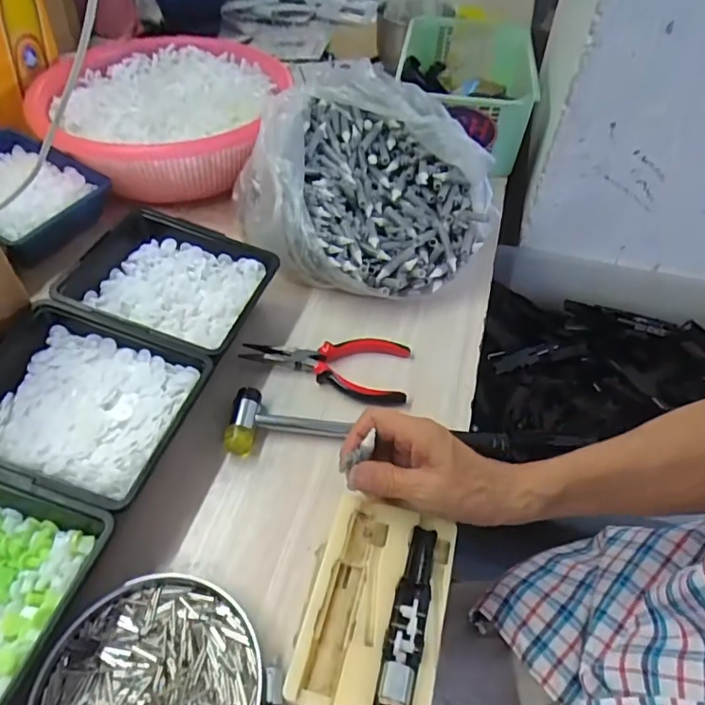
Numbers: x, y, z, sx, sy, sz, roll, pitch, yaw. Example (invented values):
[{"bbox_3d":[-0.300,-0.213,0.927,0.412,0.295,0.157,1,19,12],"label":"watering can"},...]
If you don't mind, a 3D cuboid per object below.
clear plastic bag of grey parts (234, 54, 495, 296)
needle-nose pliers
[{"bbox_3d":[0.020,-0.179,0.575,0.244,0.137,0.240,-29,56,-25],"label":"clear plastic bag of grey parts"},{"bbox_3d":[-0.025,0.008,0.507,0.155,0.012,0.072,7,49,3],"label":"needle-nose pliers"}]

